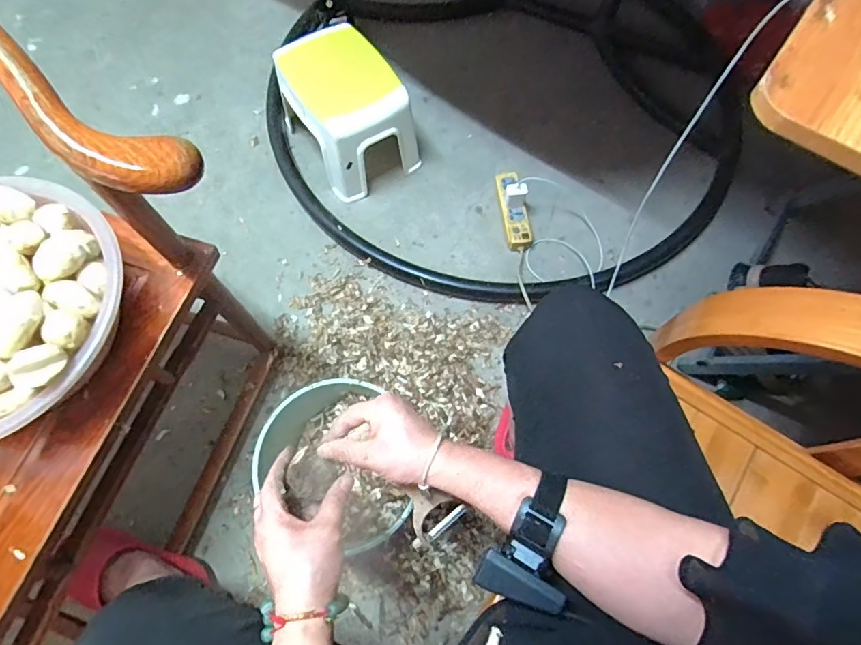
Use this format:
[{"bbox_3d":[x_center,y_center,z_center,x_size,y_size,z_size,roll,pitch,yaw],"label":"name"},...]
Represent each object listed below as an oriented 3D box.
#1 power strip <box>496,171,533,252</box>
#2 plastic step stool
[{"bbox_3d":[0.188,-0.260,1.082,0.055,0.040,0.203,-8,68,-4],"label":"power strip"},{"bbox_3d":[-0.189,-0.467,1.060,0.221,0.227,0.268,-32,71,-13],"label":"plastic step stool"}]

